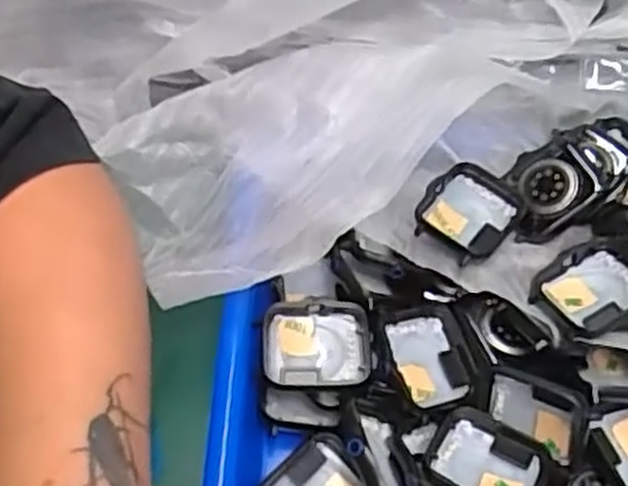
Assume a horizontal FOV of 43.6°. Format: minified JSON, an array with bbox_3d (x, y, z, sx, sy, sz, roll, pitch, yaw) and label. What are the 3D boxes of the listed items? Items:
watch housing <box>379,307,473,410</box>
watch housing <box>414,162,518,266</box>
[{"bbox_3d":[0.046,0.047,0.321,0.035,0.013,0.040,-8,68,-19],"label":"watch housing"},{"bbox_3d":[0.066,-0.012,0.339,0.036,0.016,0.046,32,56,20],"label":"watch housing"}]

